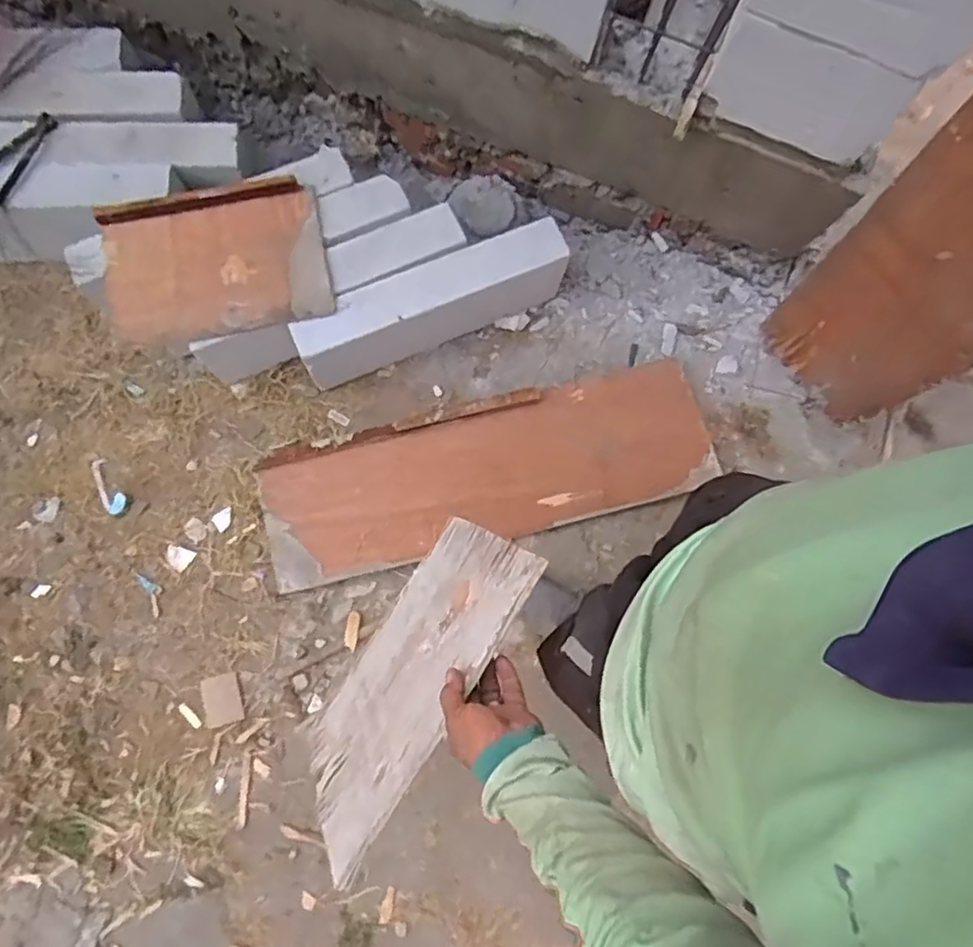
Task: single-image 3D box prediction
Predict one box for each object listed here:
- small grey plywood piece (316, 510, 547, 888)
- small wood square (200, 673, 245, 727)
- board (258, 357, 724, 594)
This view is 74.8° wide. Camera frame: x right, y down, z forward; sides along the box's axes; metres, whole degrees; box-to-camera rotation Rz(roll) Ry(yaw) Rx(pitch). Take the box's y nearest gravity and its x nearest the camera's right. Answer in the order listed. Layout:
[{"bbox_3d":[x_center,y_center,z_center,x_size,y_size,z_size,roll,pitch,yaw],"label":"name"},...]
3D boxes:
[{"bbox_3d":[-0.090,0.224,0.752,0.012,0.287,0.359,36,83,-20],"label":"small grey plywood piece"},{"bbox_3d":[-0.537,0.459,1.290,0.076,0.006,0.093,-13,80,-6],"label":"small wood square"},{"bbox_3d":[0.000,-0.002,1.350,0.932,0.024,0.290,-14,86,-1],"label":"board"}]

